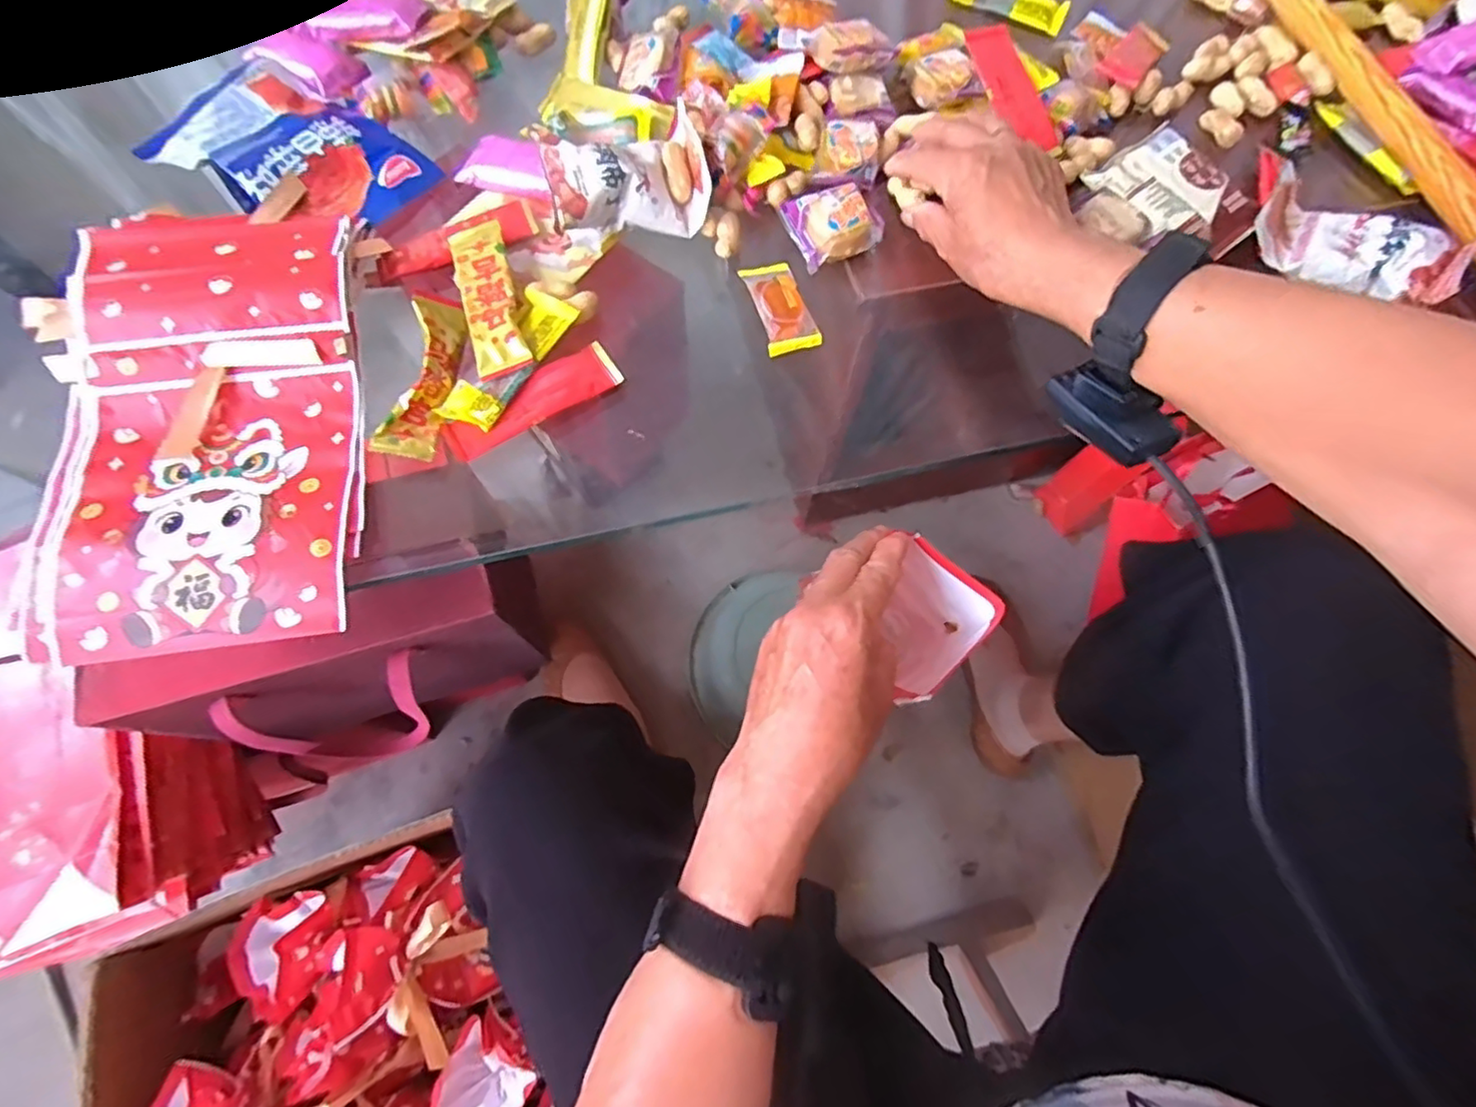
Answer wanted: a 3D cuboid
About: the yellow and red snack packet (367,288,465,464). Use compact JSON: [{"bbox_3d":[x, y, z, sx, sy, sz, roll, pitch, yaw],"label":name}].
[{"bbox_3d":[-0.186,-0.105,0.370,0.031,0.026,0.100,6,69,1],"label":"yellow and red snack packet"}]

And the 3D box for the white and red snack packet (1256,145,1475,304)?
[{"bbox_3d":[0.383,-0.209,0.407,0.072,0.028,0.144,-31,60,-13],"label":"white and red snack packet"}]

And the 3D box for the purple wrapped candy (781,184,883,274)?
[{"bbox_3d":[0.063,-0.220,0.419,0.056,0.024,0.046,-21,71,-9],"label":"purple wrapped candy"}]

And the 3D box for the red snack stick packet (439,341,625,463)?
[{"bbox_3d":[-0.123,-0.092,0.380,0.108,0.007,0.032,-34,73,-14],"label":"red snack stick packet"}]

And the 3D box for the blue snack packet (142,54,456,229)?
[{"bbox_3d":[-0.297,-0.270,0.427,0.156,0.027,0.110,29,71,9],"label":"blue snack packet"}]

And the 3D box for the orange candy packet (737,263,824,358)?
[{"bbox_3d":[0.027,-0.159,0.404,0.033,0.013,0.064,-17,70,-8],"label":"orange candy packet"}]

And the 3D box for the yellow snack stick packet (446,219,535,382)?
[{"bbox_3d":[-0.151,-0.155,0.384,0.033,0.013,0.103,-15,70,-7],"label":"yellow snack stick packet"}]

